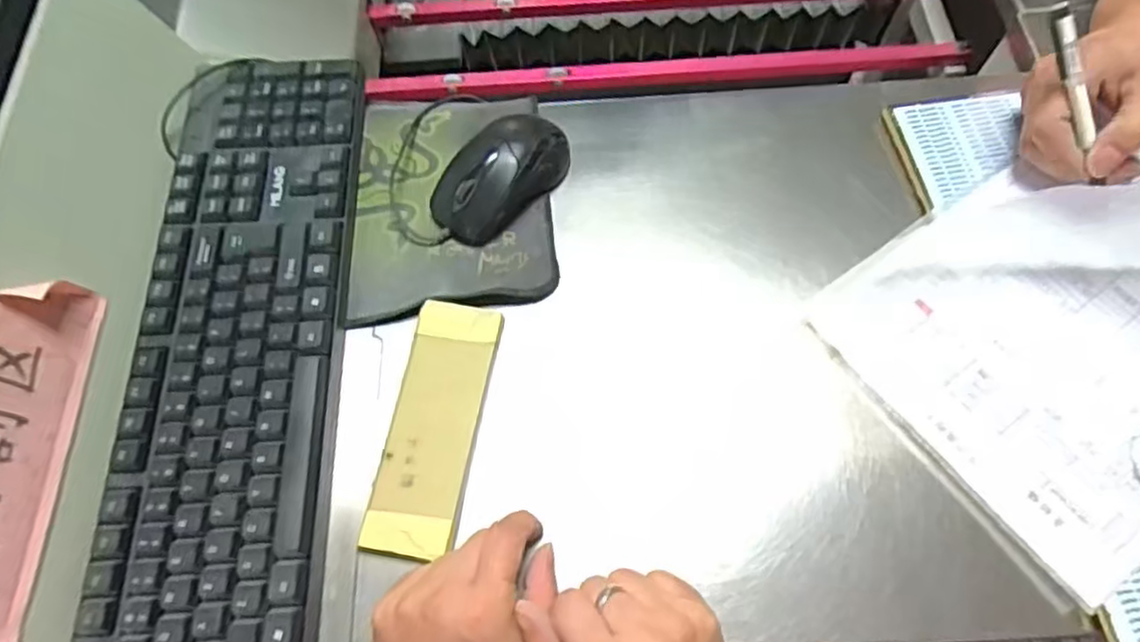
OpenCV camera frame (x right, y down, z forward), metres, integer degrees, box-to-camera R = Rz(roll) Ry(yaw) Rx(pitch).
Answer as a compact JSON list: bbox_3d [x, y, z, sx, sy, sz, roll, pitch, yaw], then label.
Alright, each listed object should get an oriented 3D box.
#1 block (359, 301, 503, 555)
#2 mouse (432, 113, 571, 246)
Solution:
[{"bbox_3d":[-0.080,0.060,0.408,0.052,0.011,0.149,8,67,6],"label":"block"},{"bbox_3d":[-0.047,-0.101,0.472,0.058,0.034,0.104,35,72,16],"label":"mouse"}]

